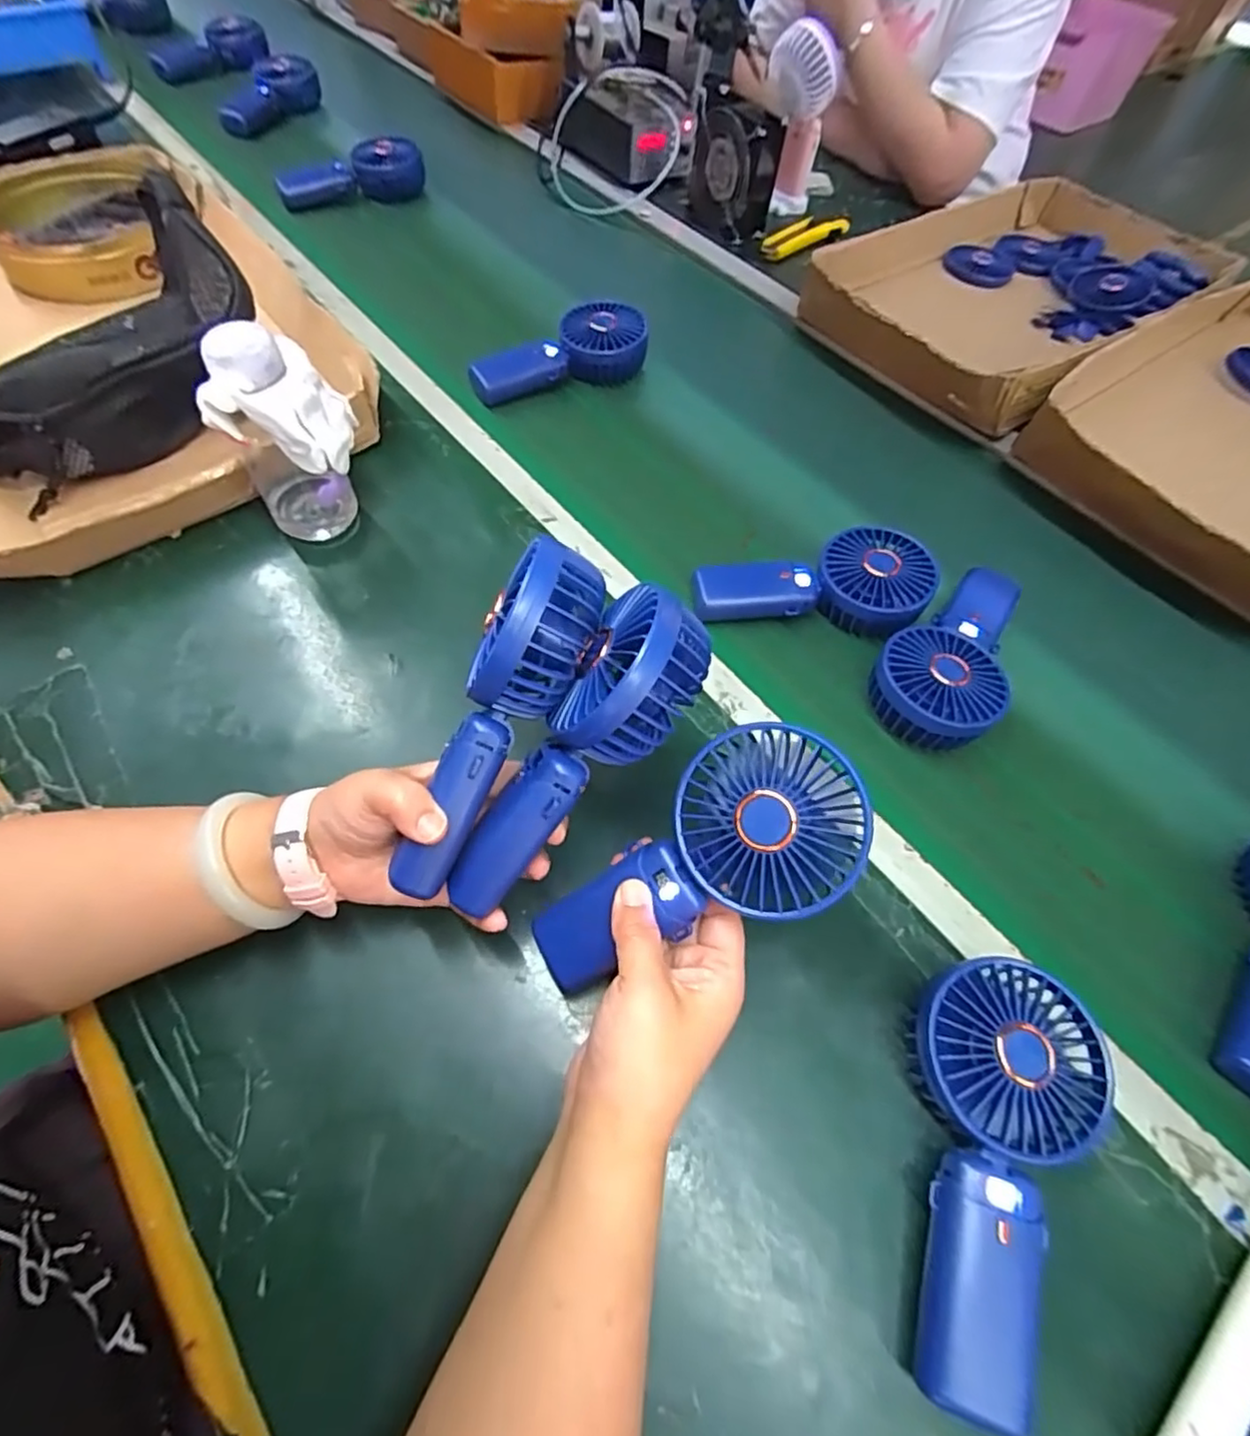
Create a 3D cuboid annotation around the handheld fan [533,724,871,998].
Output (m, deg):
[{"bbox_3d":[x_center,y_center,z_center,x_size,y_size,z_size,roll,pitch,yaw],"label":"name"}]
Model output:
[{"bbox_3d":[0.031,0.076,0.318,0.181,0.053,0.081,-33,62,13],"label":"handheld fan"}]

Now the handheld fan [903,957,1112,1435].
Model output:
[{"bbox_3d":[0.178,0.212,0.307,0.082,0.050,0.177,12,59,4],"label":"handheld fan"}]

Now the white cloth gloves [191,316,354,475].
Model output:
[{"bbox_3d":[-0.231,-0.216,0.440,0.063,0.080,0.088,16,60,6],"label":"white cloth gloves"}]

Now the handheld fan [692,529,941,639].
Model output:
[{"bbox_3d":[0.150,-0.110,0.506,0.172,0.046,0.089,5,59,0],"label":"handheld fan"}]

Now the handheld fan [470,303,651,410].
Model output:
[{"bbox_3d":[-0.067,-0.365,0.652,0.174,0.048,0.065,-17,62,-13],"label":"handheld fan"}]

